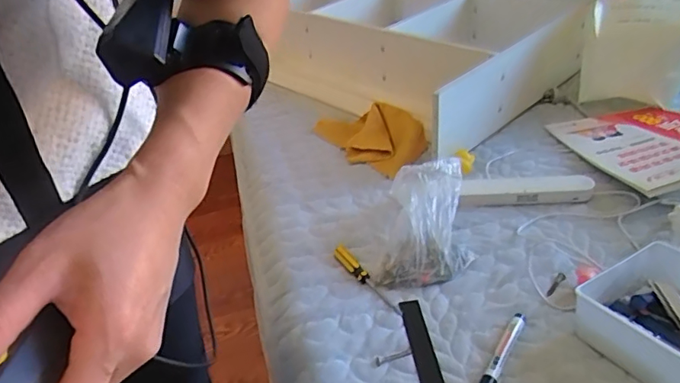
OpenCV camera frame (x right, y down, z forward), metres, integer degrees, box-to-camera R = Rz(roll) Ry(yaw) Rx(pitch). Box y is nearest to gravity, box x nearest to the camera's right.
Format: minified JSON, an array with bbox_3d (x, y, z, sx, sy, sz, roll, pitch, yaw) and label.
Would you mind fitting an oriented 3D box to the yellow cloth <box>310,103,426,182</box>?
[{"bbox_3d":[0.049,-0.107,0.960,0.125,0.067,0.223,-31,37,-26],"label":"yellow cloth"}]

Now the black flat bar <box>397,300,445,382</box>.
[{"bbox_3d":[0.090,0.172,0.564,0.026,0.008,0.157,-7,30,-2],"label":"black flat bar"}]

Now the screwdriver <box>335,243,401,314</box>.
[{"bbox_3d":[0.031,0.108,0.665,0.016,0.016,0.141,-22,34,-25],"label":"screwdriver"}]

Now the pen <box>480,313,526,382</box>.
[{"bbox_3d":[0.165,0.173,0.539,0.015,0.012,0.131,15,36,31],"label":"pen"}]

